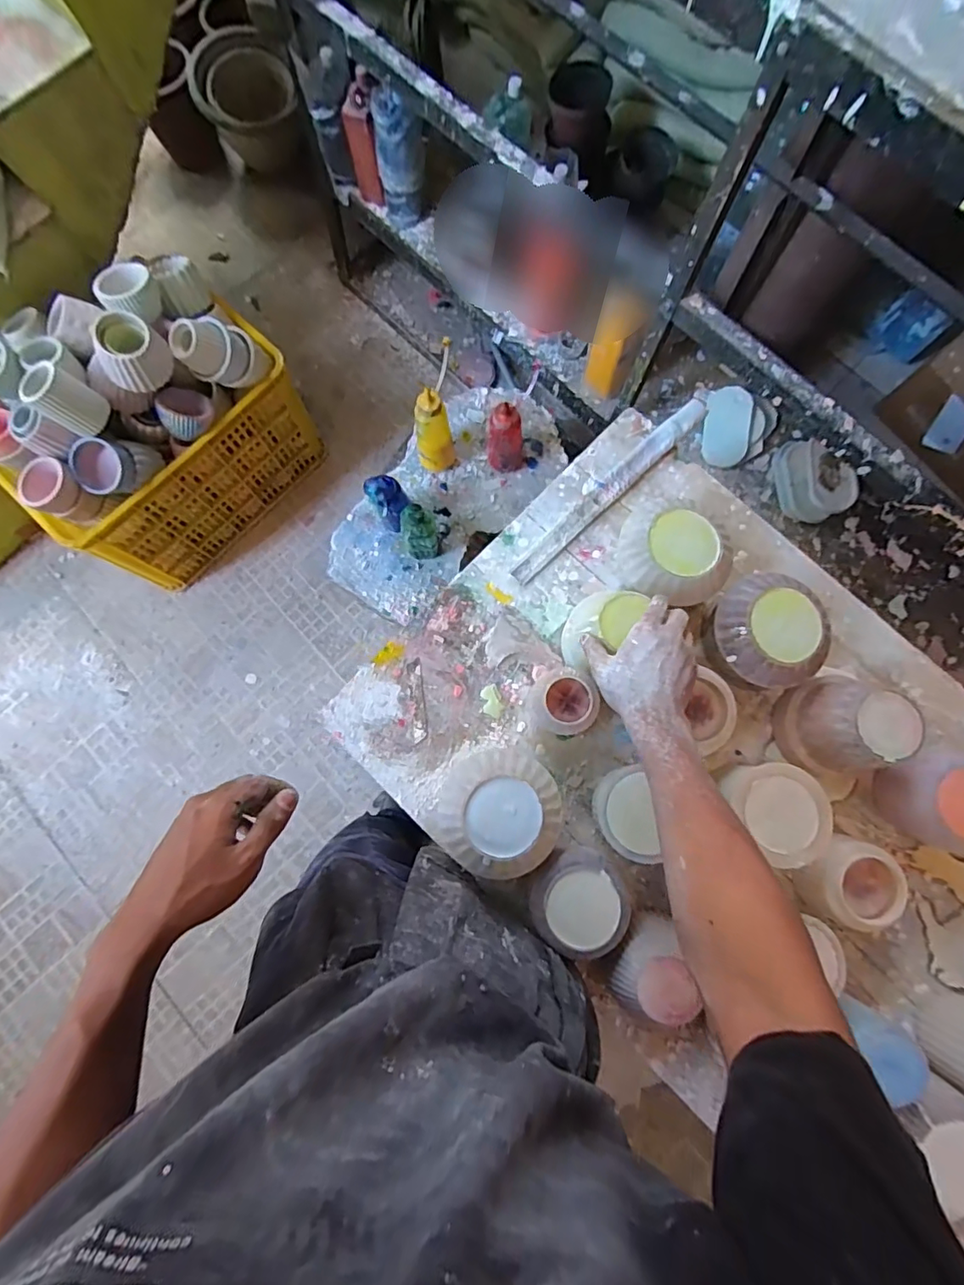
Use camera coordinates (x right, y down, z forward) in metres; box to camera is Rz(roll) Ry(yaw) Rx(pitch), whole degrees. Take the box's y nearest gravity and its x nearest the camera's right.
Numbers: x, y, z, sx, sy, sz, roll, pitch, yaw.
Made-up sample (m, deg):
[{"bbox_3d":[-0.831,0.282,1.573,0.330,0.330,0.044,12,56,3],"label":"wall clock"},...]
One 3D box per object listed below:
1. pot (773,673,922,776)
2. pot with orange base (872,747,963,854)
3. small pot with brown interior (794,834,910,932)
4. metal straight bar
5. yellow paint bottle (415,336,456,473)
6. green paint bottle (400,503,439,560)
[{"bbox_3d":[0.411,0.094,0.602,0.104,0.119,0.107,0,80,0],"label":"pot"},{"bbox_3d":[0.500,0.175,0.599,0.088,0.087,0.096,0,80,0],"label":"pot with orange base"},{"bbox_3d":[0.404,0.264,0.597,0.090,0.071,0.087,0,80,0],"label":"small pot with brown interior"},{"bbox_3d":[0.169,-0.202,0.709,0.339,0.010,0.034,-44,90,-3],"label":"metal straight bar"},{"bbox_3d":[-0.090,-0.415,0.992,0.073,0.272,0.095,0,80,0],"label":"yellow paint bottle"},{"bbox_3d":[-0.111,-0.203,0.997,0.065,0.186,0.062,-10,80,-2],"label":"green paint bottle"}]

